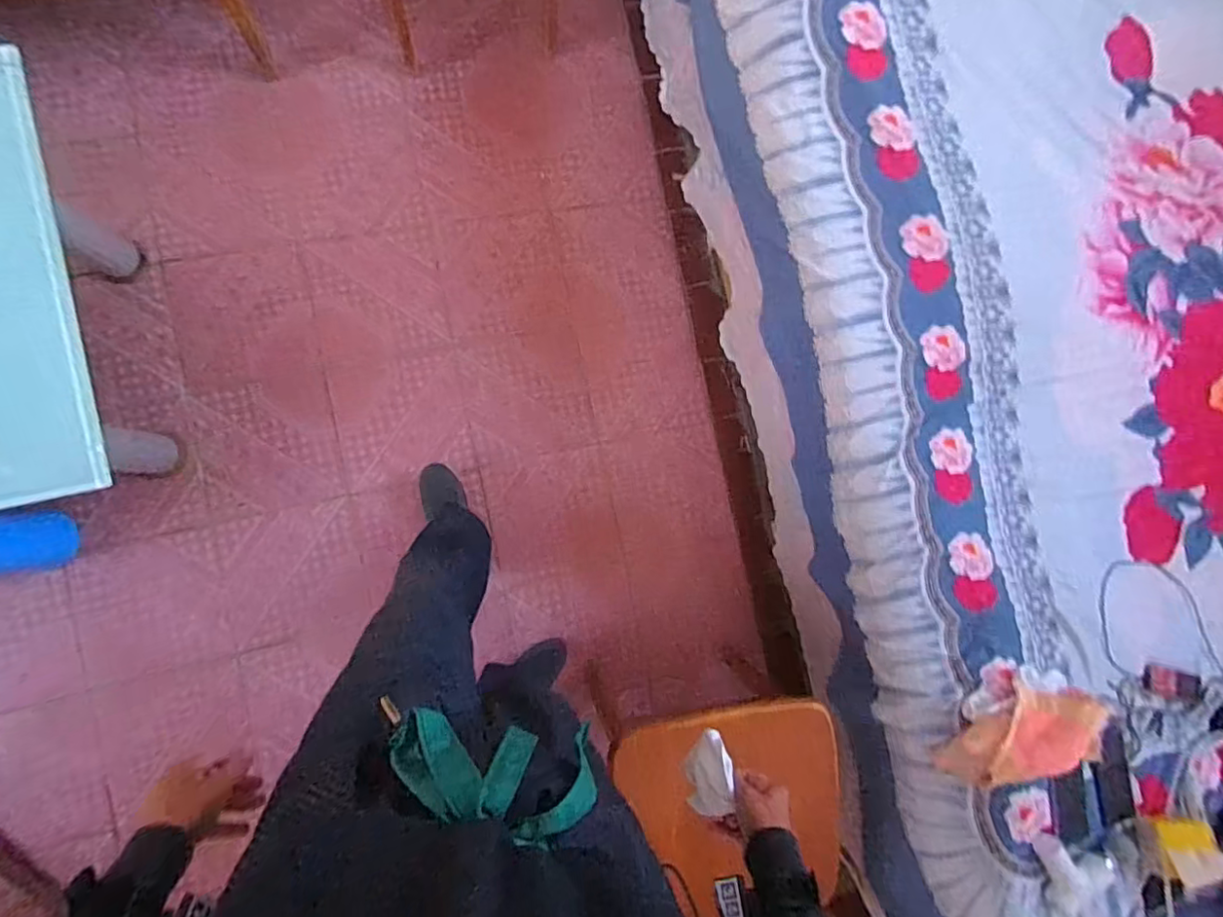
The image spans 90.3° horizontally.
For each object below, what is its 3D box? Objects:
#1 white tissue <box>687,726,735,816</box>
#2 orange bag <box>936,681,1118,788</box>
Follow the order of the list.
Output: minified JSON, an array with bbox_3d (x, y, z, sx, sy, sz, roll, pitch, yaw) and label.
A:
[{"bbox_3d":[0.117,0.380,0.730,0.047,0.068,0.077,1,90,-4],"label":"white tissue"},{"bbox_3d":[0.743,0.482,1.077,0.313,0.093,0.166,-13,89,-10],"label":"orange bag"}]

